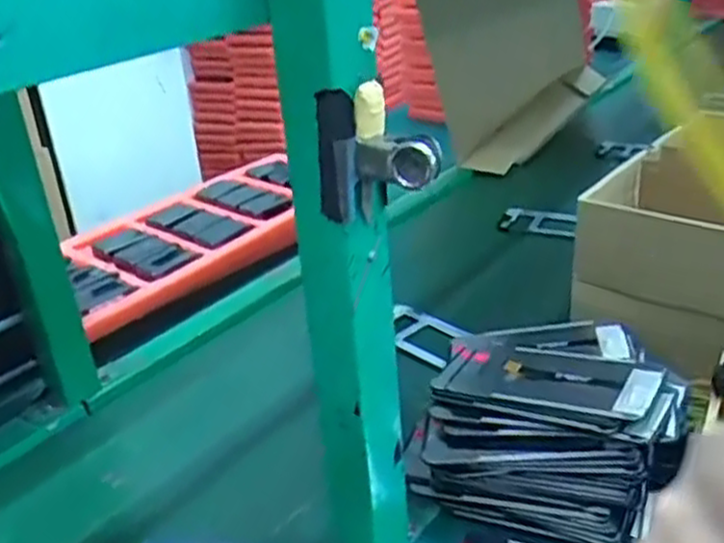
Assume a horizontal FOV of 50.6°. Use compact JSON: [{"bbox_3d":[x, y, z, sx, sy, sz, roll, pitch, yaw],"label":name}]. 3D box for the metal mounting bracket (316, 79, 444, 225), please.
[{"bbox_3d":[0.007,-0.061,0.409,0.058,0.072,0.032,21,38,39],"label":"metal mounting bracket"}]

